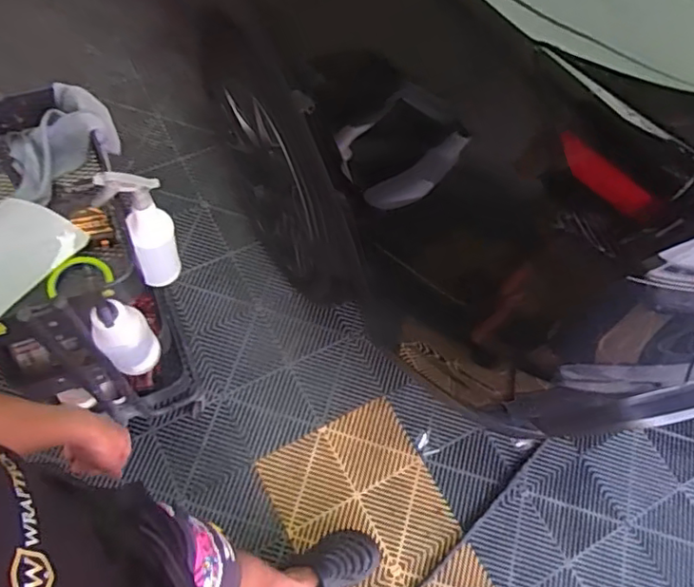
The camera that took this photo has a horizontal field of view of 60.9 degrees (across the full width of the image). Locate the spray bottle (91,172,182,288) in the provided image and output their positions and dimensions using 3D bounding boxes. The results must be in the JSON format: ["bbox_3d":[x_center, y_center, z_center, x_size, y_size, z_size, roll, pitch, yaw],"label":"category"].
[{"bbox_3d":[-0.373,-0.114,1.087,0.103,0.275,0.092,-33,72,-19],"label":"spray bottle"}]

